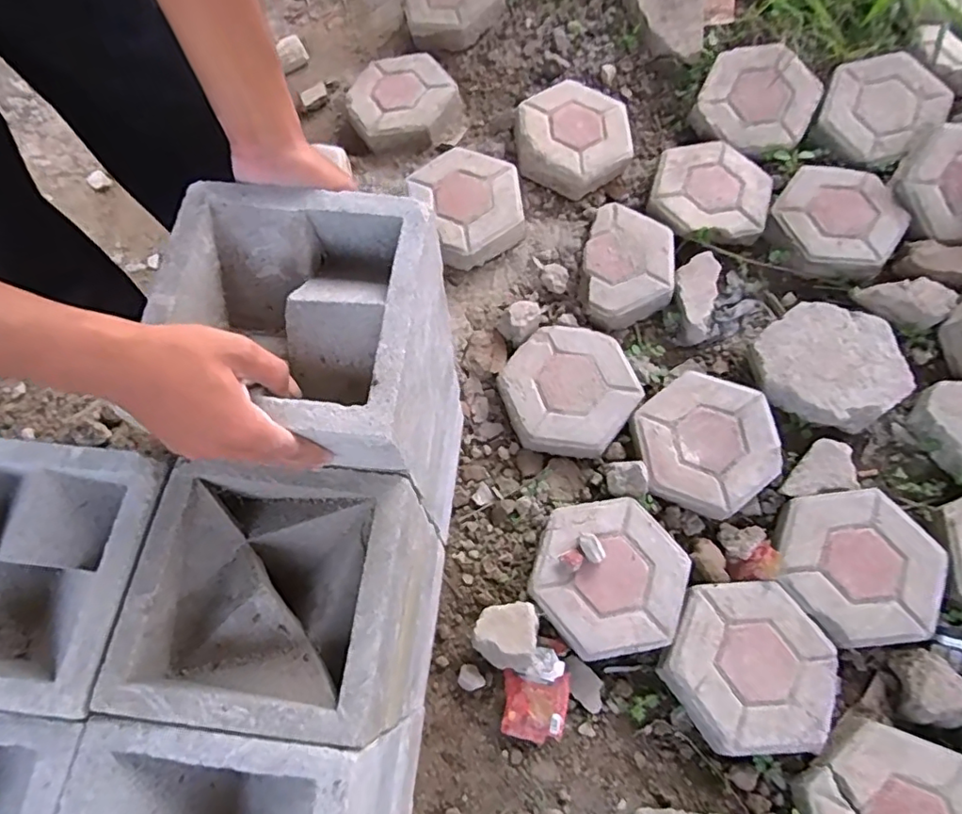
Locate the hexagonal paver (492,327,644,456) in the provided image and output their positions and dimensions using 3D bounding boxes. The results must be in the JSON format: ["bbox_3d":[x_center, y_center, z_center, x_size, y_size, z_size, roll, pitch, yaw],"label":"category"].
[{"bbox_3d":[0.137,-0.026,0.907,0.200,0.058,0.209,36,73,15],"label":"hexagonal paver"}]

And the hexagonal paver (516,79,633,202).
[{"bbox_3d":[0.166,-0.487,1.047,0.196,0.066,0.221,-3,67,1],"label":"hexagonal paver"}]

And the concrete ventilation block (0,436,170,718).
[{"bbox_3d":[-0.369,0.133,0.477,0.197,0.064,0.196,6,68,5],"label":"concrete ventilation block"}]

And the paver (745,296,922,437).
[{"bbox_3d":[0.543,-0.068,0.895,0.209,0.045,0.194,40,74,16],"label":"paver"}]

